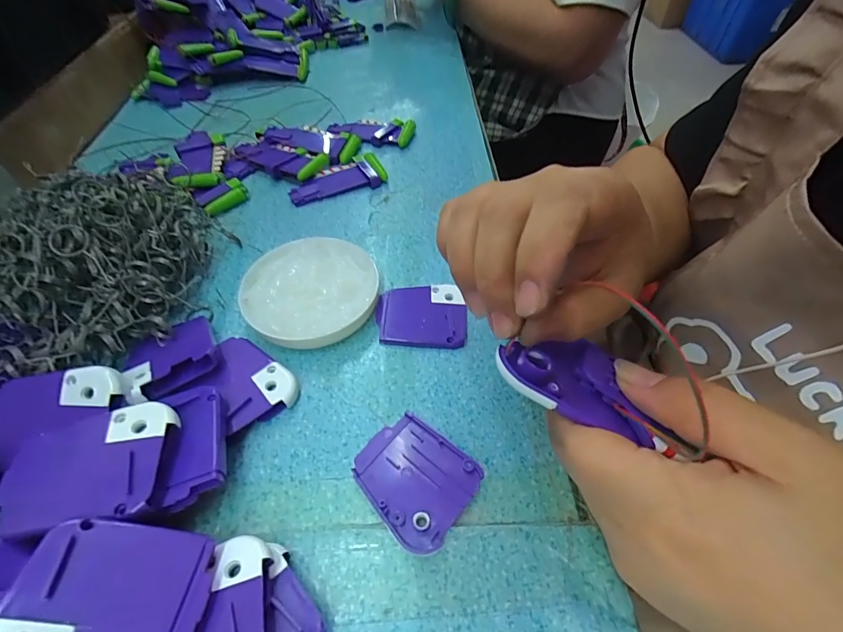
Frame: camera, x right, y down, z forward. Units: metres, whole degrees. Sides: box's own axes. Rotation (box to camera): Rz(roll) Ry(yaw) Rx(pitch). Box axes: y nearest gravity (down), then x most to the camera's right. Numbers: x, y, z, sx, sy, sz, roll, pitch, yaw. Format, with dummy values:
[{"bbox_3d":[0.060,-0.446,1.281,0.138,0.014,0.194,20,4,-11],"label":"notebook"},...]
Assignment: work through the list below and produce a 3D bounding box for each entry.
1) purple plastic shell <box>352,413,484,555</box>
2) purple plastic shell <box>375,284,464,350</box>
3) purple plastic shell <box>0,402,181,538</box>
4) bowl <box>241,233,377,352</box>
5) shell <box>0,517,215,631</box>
[{"bbox_3d":[-0.005,0.084,0.212,0.060,0.008,0.053,33,59,23],"label":"purple plastic shell"},{"bbox_3d":[0.000,-0.001,0.279,0.059,0.007,0.050,0,52,0],"label":"purple plastic shell"},{"bbox_3d":[-0.145,0.066,0.181,0.061,0.013,0.050,-10,53,-6],"label":"purple plastic shell"},{"bbox_3d":[-0.074,-0.017,0.280,0.090,0.025,0.089,0,52,0],"label":"bowl"},{"bbox_3d":[-0.111,0.102,0.144,0.060,0.006,0.052,18,39,-12],"label":"shell"}]

